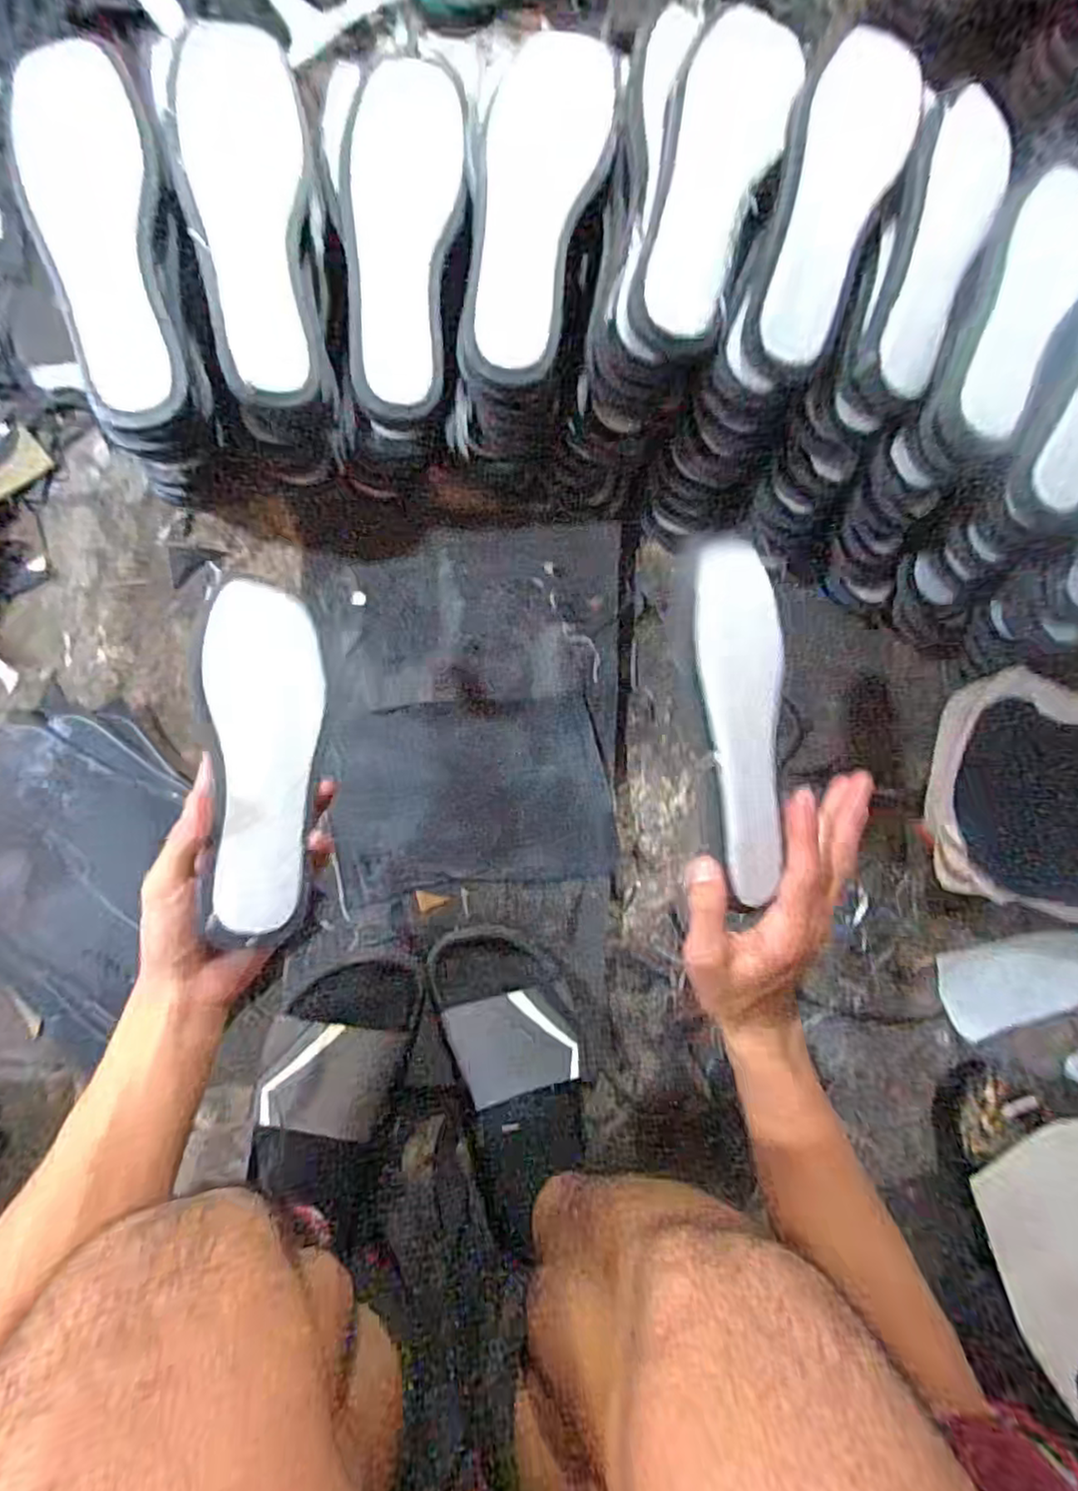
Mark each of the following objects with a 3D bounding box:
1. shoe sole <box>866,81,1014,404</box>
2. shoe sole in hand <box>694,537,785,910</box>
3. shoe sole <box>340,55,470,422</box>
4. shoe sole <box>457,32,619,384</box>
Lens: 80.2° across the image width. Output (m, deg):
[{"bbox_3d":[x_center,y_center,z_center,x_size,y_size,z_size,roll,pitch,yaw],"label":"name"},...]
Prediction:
[{"bbox_3d":[0.272,-0.346,0.432,0.073,0.029,0.217,24,84,-8],"label":"shoe sole"},{"bbox_3d":[0.126,-0.017,0.397,0.064,0.018,0.218,-1,88,-10],"label":"shoe sole in hand"},{"bbox_3d":[-0.099,-0.356,0.461,0.083,0.033,0.221,3,101,-9],"label":"shoe sole"},{"bbox_3d":[-0.002,-0.365,0.433,0.079,0.034,0.226,11,85,-8],"label":"shoe sole"}]

